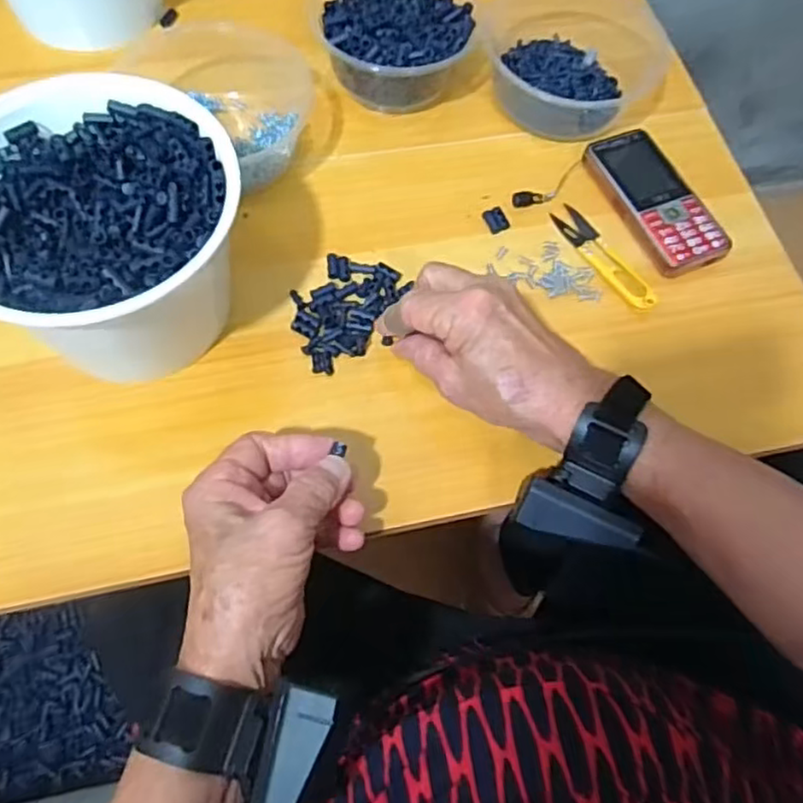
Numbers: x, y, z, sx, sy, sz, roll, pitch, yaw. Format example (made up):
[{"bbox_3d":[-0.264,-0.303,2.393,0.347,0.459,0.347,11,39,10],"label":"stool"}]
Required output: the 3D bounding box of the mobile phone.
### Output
[{"bbox_3d":[0.196,-0.156,0.517,0.061,0.018,0.128,-23,69,-13],"label":"mobile phone"}]

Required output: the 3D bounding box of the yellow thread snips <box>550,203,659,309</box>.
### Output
[{"bbox_3d":[0.150,-0.108,0.498,0.024,0.010,0.104,-27,70,-15],"label":"yellow thread snips"}]

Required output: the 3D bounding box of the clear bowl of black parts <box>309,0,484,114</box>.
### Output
[{"bbox_3d":[-0.004,-0.300,0.553,0.123,0.058,0.130,1,66,-3],"label":"clear bowl of black parts"}]

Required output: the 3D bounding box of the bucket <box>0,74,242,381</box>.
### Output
[{"bbox_3d":[-0.180,-0.097,0.415,0.159,0.110,0.153,1,66,-3],"label":"bucket"}]

